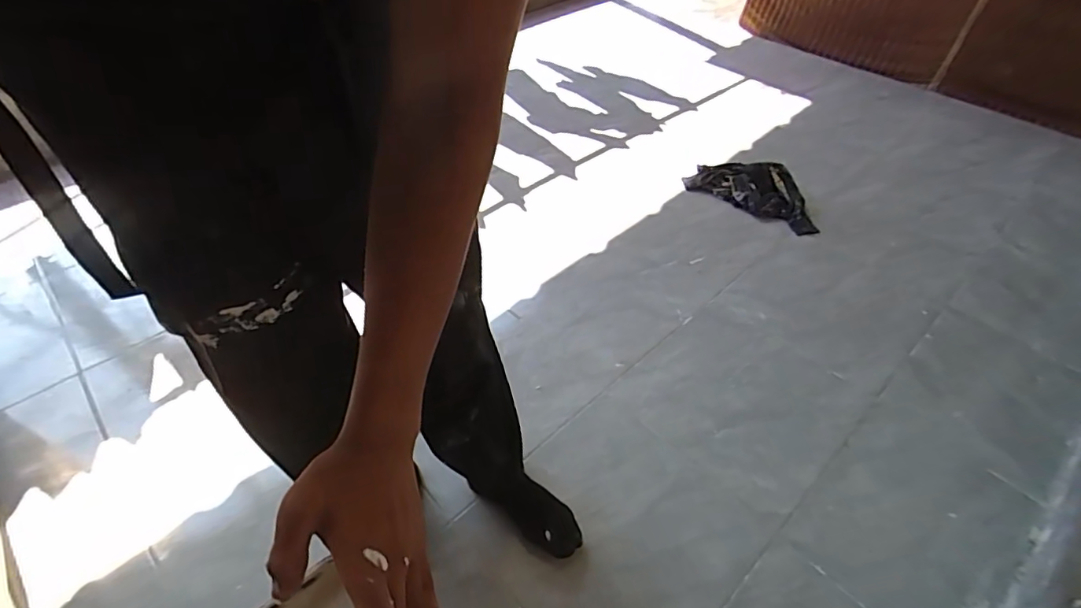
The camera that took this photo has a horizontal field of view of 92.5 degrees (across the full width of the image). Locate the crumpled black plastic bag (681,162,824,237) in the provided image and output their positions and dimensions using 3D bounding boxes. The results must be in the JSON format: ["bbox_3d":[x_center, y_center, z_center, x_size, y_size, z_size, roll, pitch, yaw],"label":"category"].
[{"bbox_3d":[0.664,-0.352,1.589,0.421,0.081,0.196,33,54,27],"label":"crumpled black plastic bag"}]

